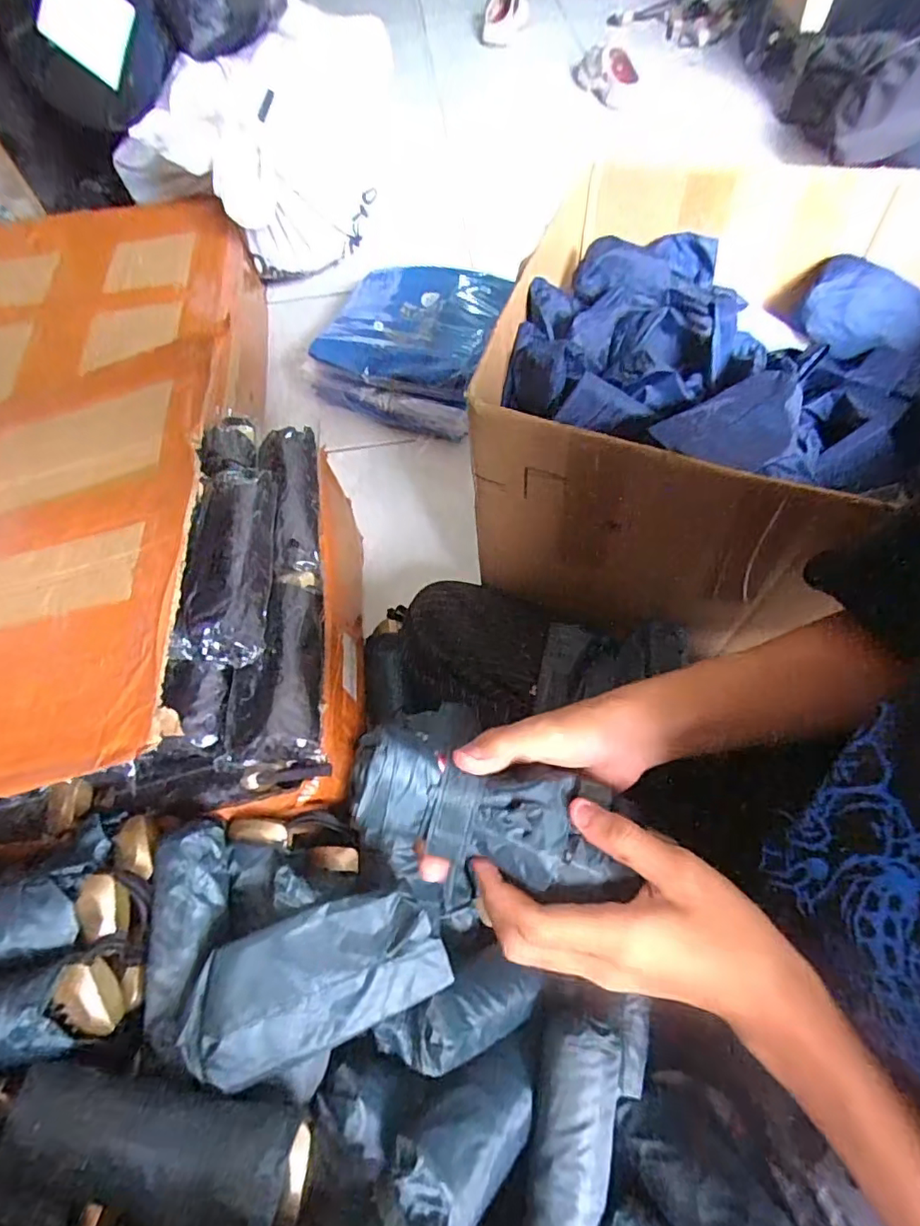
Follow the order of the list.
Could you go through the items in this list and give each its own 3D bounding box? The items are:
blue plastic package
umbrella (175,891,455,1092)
[{"bbox_3d":[-0.075,-0.425,0.892,0.246,0.085,0.280,14,64,11],"label":"blue plastic package"},{"bbox_3d":[-0.091,0.233,0.363,0.151,0.046,0.077,-21,63,-7],"label":"umbrella"}]

